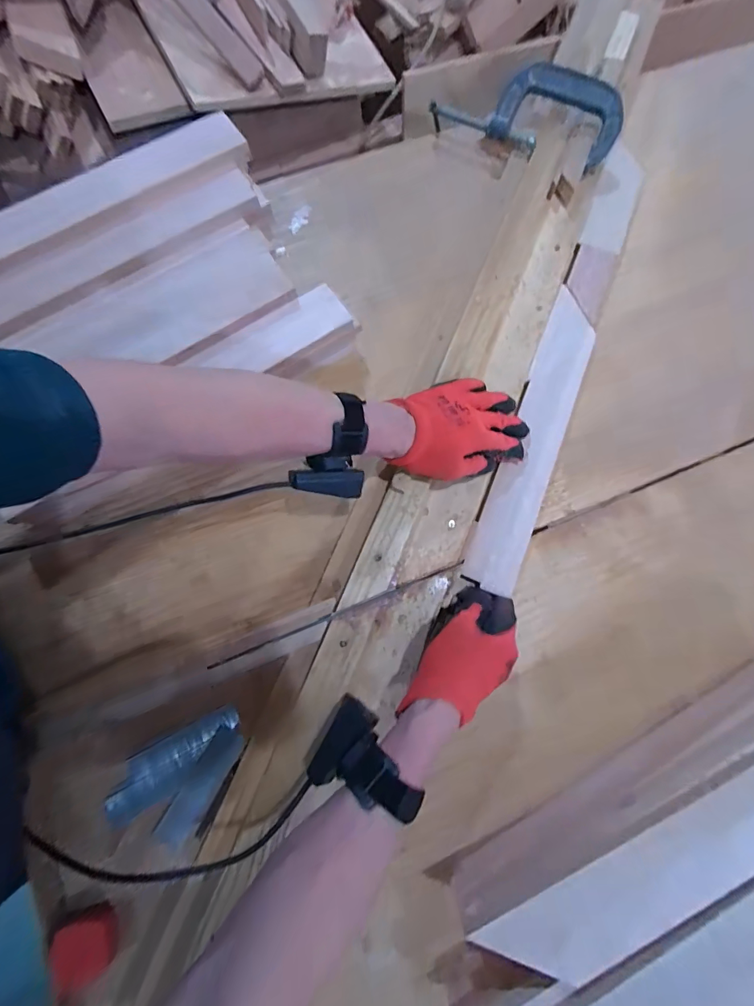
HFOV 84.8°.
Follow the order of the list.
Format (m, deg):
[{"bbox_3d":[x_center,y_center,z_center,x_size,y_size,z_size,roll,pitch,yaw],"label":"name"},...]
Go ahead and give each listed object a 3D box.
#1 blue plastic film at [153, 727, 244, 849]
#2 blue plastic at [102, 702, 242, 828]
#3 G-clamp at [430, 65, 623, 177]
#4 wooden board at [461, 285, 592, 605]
[{"bbox_3d":[-0.172,0.279,0.407,0.034,0.004,0.116,30,81,19],"label":"blue plastic film"},{"bbox_3d":[-0.203,0.261,0.414,0.149,0.008,0.051,-30,75,-2],"label":"blue plastic"},{"bbox_3d":[0.216,-0.565,0.589,0.257,0.036,0.098,23,111,5],"label":"G-clamp"},{"bbox_3d":[0.195,-0.086,0.502,0.062,0.011,0.393,22,75,5],"label":"wooden board"}]

